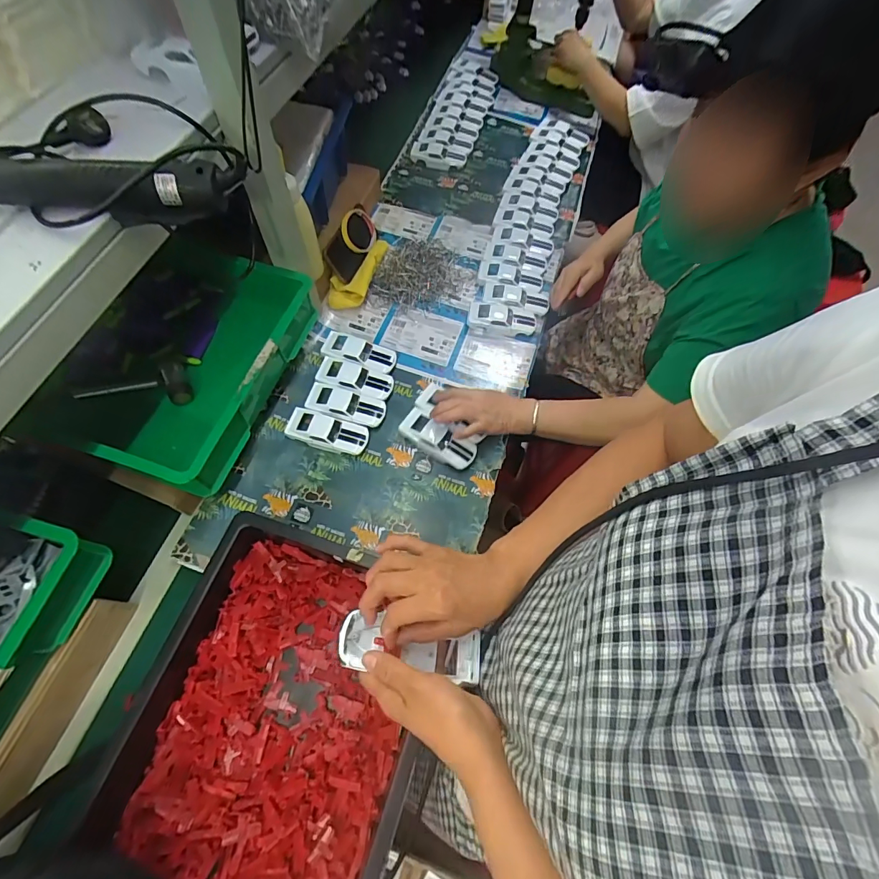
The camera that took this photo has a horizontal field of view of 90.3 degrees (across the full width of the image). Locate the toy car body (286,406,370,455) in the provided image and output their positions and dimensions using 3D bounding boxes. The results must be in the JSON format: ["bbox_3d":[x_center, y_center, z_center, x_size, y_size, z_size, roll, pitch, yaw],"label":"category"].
[{"bbox_3d":[-0.181,-0.012,0.709,0.126,0.022,0.053,13,65,4],"label":"toy car body"}]

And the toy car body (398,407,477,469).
[{"bbox_3d":[-0.003,0.000,0.719,0.129,0.049,0.052,30,67,11],"label":"toy car body"}]

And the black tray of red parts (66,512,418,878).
[{"bbox_3d":[-0.194,0.348,0.504,0.318,0.086,0.461,13,65,4],"label":"black tray of red parts"}]

